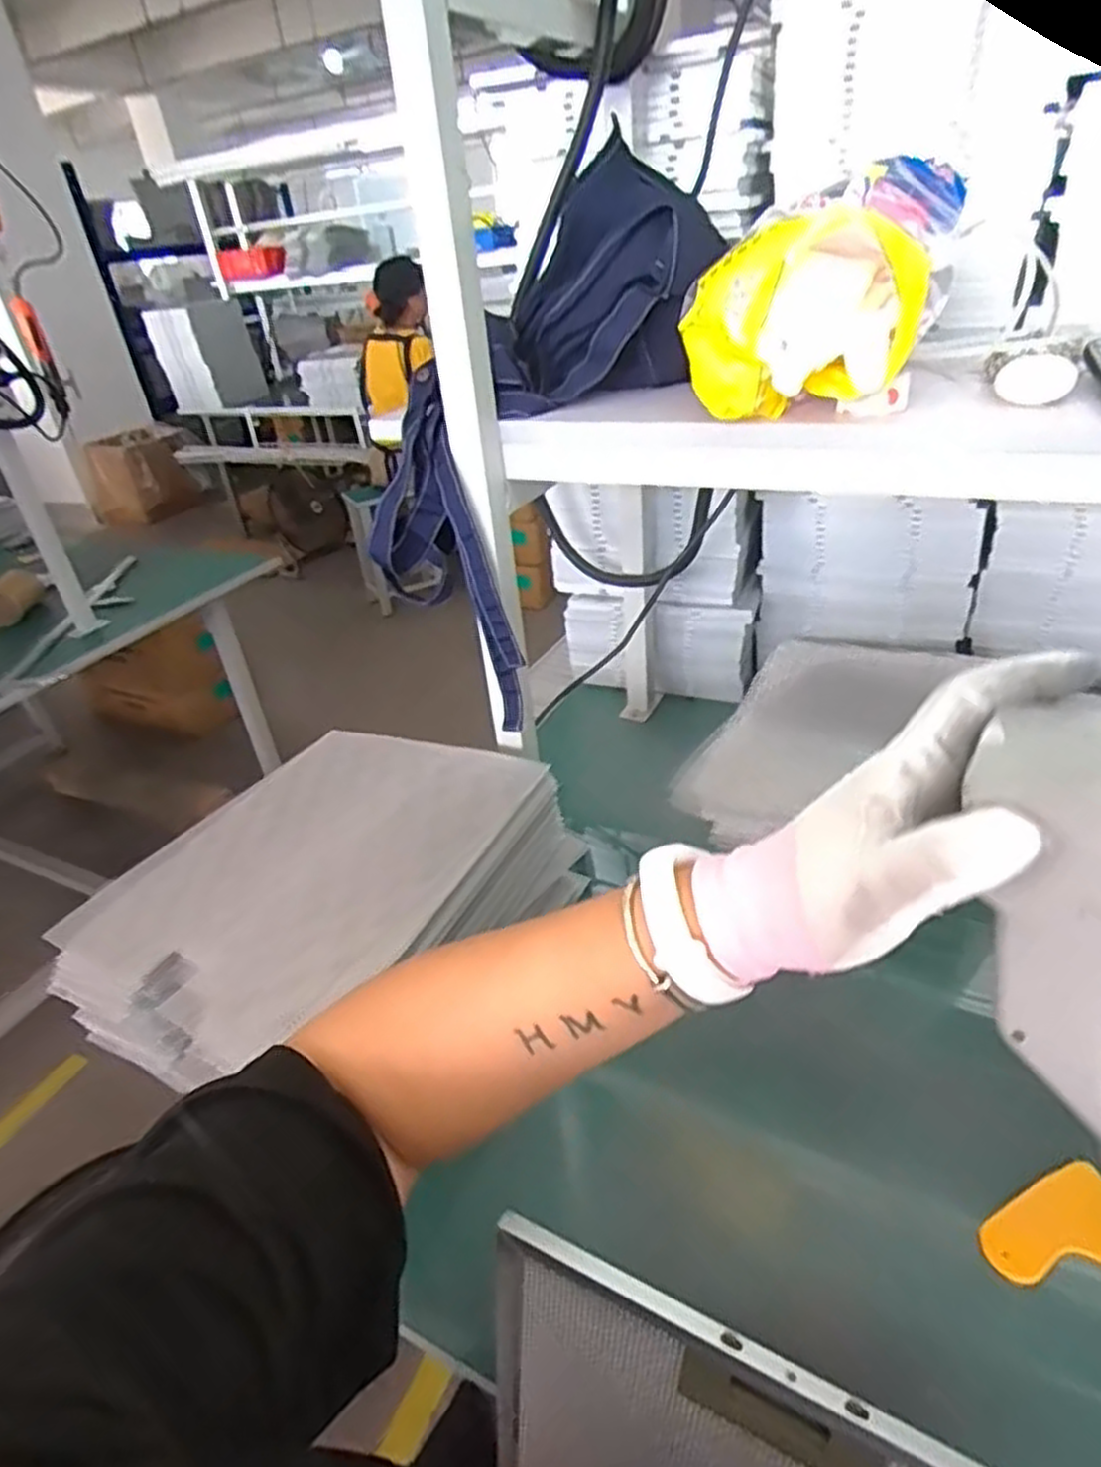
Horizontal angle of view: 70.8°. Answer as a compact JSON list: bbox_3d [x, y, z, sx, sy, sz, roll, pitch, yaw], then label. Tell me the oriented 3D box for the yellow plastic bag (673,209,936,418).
[{"bbox_3d":[0.157,-0.263,0.493,0.140,0.110,0.095,2,34,14],"label":"yellow plastic bag"}]

